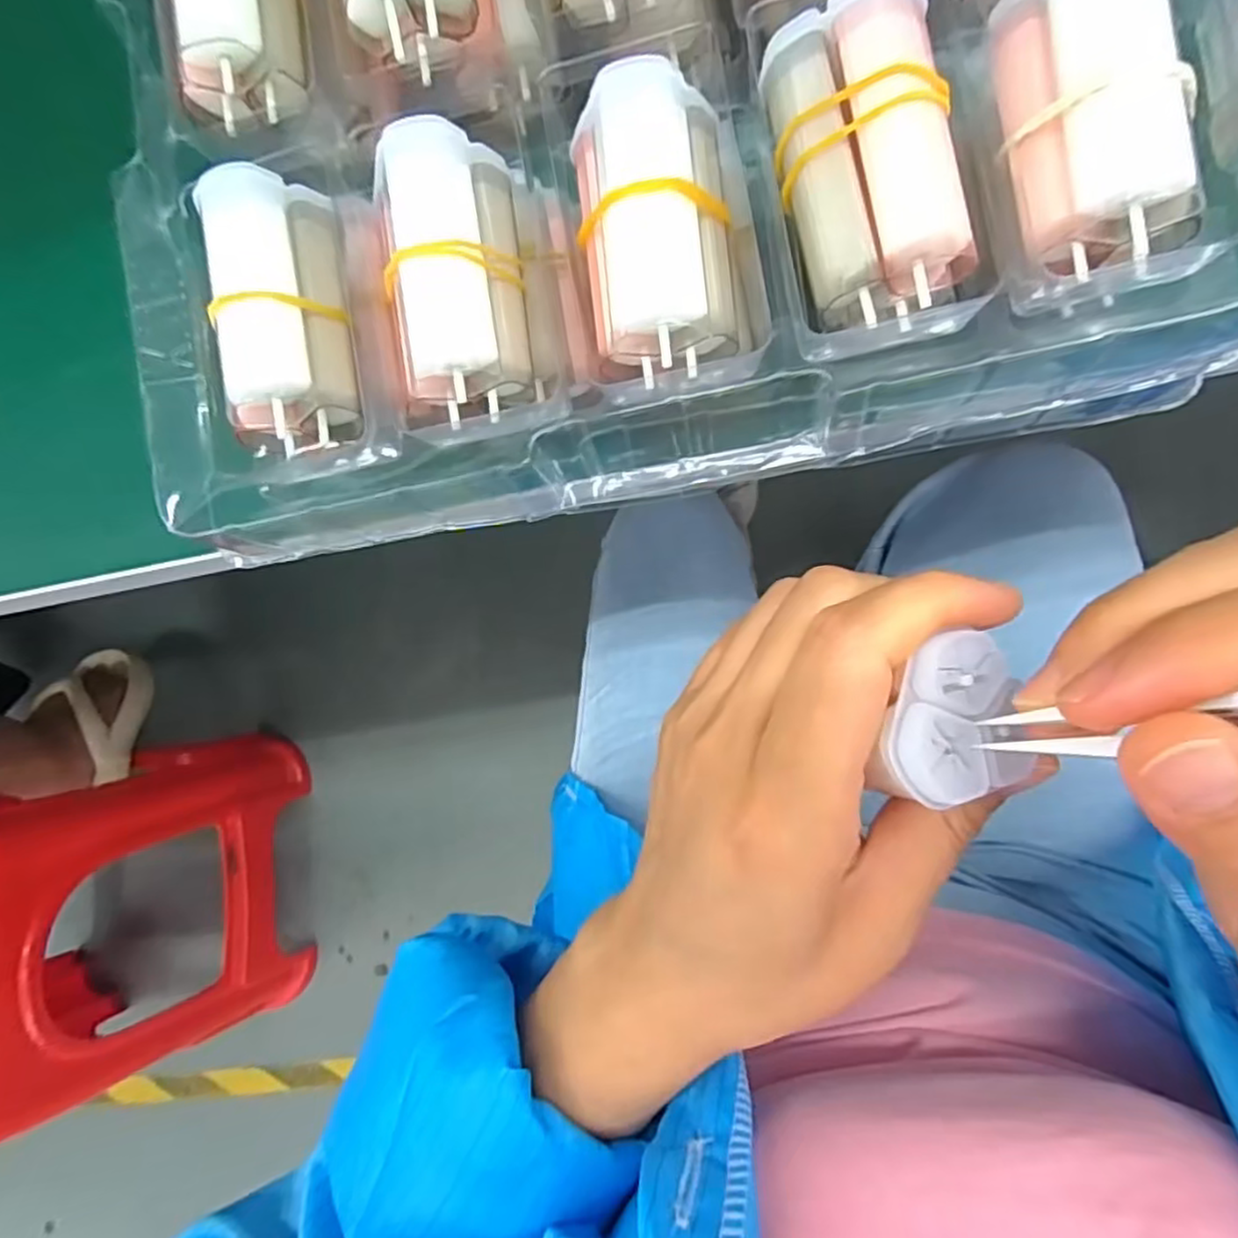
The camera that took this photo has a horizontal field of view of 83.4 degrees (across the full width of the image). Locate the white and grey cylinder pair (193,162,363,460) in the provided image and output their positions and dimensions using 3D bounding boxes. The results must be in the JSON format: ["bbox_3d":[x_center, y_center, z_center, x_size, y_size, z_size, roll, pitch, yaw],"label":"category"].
[{"bbox_3d":[-0.091,-0.083,0.187,0.031,0.021,0.071,-5,85,8],"label":"white and grey cylinder pair"}]

